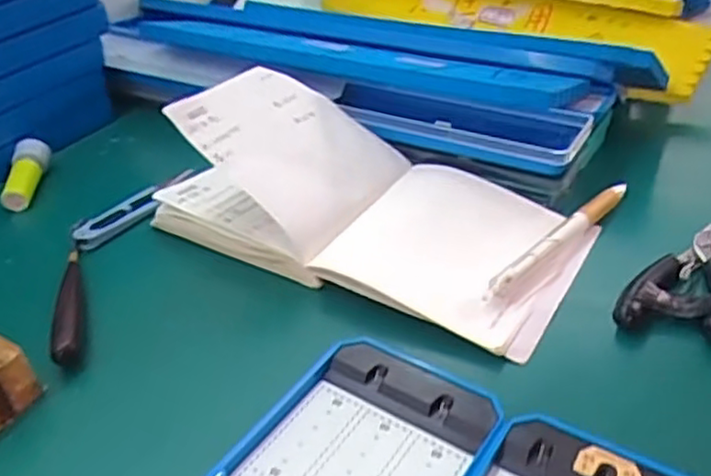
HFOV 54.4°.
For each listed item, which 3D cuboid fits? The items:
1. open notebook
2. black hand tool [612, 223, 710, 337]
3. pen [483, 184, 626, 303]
[{"bbox_3d":[0.009,-0.040,0.405,0.240,0.077,0.132,17,41,28],"label":"open notebook"},{"bbox_3d":[0.173,0.019,0.358,0.049,0.026,0.098,17,40,28],"label":"black hand tool"},{"bbox_3d":[0.118,0.000,0.394,0.011,0.015,0.144,26,45,36],"label":"pen"}]

